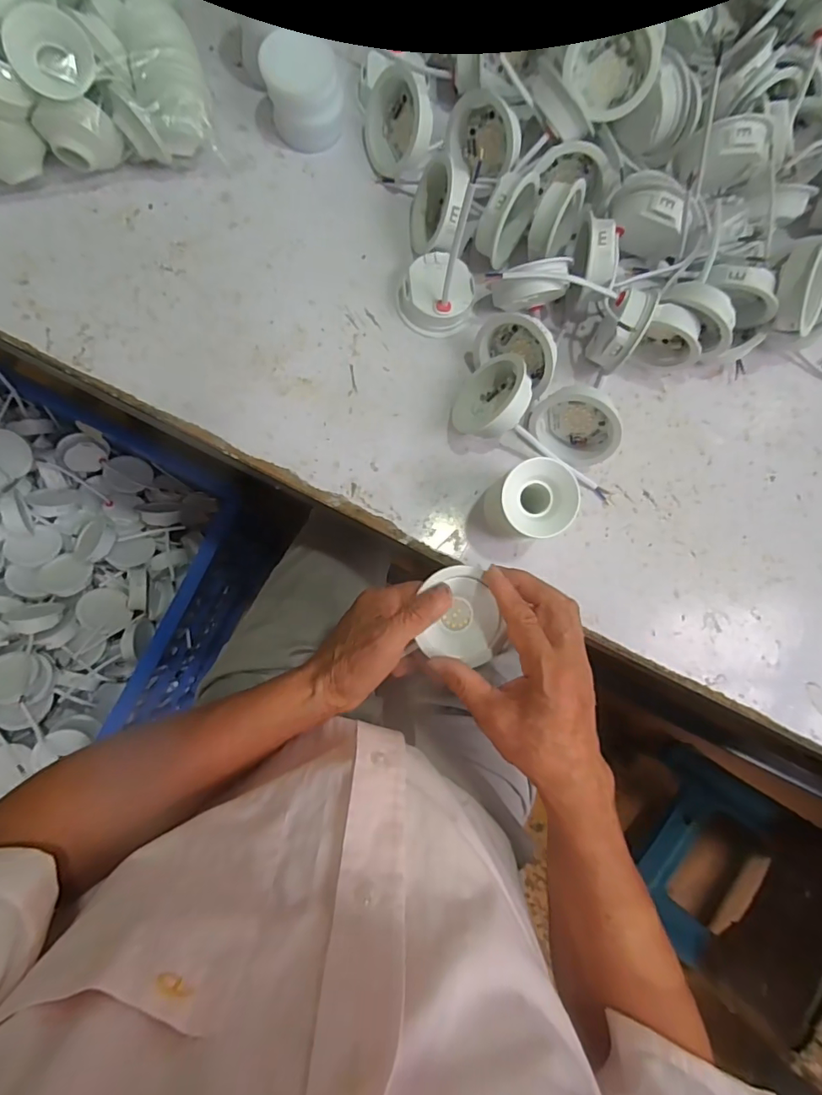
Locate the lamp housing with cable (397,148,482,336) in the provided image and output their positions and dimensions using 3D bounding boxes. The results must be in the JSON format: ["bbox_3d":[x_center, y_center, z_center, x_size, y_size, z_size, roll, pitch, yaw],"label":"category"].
[{"bbox_3d":[0.027,-0.226,0.393,0.064,0.115,0.060,10,82,-4],"label":"lamp housing with cable"}]

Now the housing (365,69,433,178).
[{"bbox_3d":[-0.009,-0.367,0.435,0.024,0.071,0.074,-22,94,-33],"label":"housing"}]

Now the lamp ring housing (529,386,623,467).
[{"bbox_3d":[0.139,-0.105,0.416,0.071,0.060,0.029,34,50,5],"label":"lamp ring housing"}]

